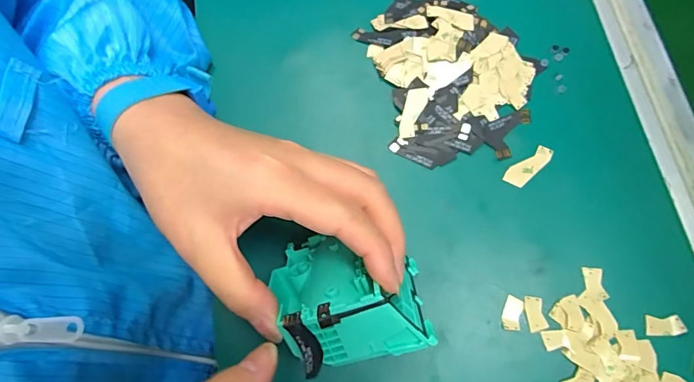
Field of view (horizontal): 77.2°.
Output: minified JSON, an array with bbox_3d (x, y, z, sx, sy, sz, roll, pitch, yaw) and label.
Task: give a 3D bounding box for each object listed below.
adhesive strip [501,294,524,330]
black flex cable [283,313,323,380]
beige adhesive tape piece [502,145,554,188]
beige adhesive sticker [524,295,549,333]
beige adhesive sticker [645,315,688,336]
[{"bbox_3d":[0.101,0.074,0.264,0.010,0.004,0.020,13,73,8],"label":"adhesive strip"},{"bbox_3d":[-0.020,0.070,0.201,0.011,0.008,0.031,-31,59,-8],"label":"black flex cable"},{"bbox_3d":[0.122,-0.017,0.292,0.037,0.004,0.014,-41,81,-7],"label":"beige adhesive tape piece"},{"bbox_3d":[0.115,0.075,0.265,0.011,0.004,0.020,-11,72,3],"label":"beige adhesive sticker"},{"bbox_3d":[0.188,0.079,0.256,0.021,0.004,0.011,1,72,4],"label":"beige adhesive sticker"}]

